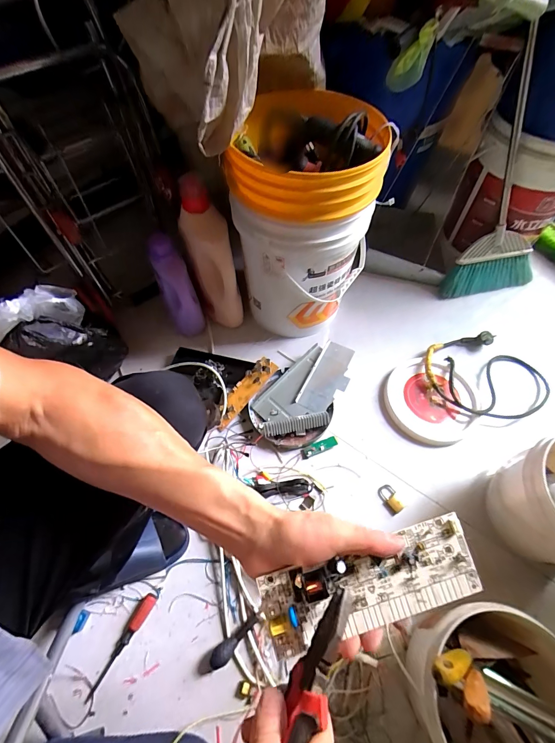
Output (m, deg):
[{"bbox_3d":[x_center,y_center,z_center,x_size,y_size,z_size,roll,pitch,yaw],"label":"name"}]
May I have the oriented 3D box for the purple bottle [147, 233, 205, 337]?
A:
[{"bbox_3d":[-0.261,-0.209,0.902,0.076,0.258,0.098,-24,62,-14],"label":"purple bottle"}]

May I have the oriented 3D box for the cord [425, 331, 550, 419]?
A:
[{"bbox_3d":[0.530,0.014,0.882,0.299,0.047,0.257,31,63,17],"label":"cord"}]

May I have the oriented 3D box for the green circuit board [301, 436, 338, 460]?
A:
[{"bbox_3d":[0.098,0.178,0.798,0.088,0.009,0.025,-19,61,-12],"label":"green circuit board"}]

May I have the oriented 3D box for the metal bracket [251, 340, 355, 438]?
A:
[{"bbox_3d":[0.075,0.046,0.846,0.166,0.039,0.299,37,65,20],"label":"metal bracket"}]

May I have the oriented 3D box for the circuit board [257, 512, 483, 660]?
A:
[{"bbox_3d":[0.083,0.190,0.299,0.189,0.017,0.067,-17,81,-5],"label":"circuit board"}]

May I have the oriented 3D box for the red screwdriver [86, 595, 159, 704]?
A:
[{"bbox_3d":[-0.279,0.481,0.606,0.028,0.026,0.169,27,62,15],"label":"red screwdriver"}]

